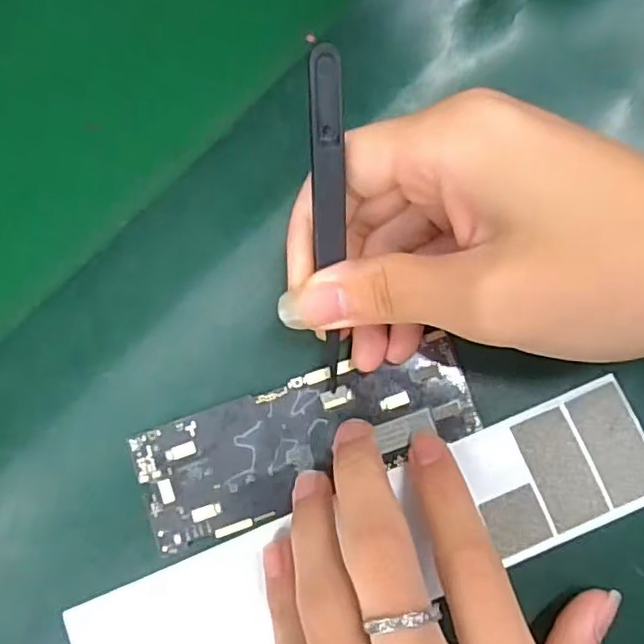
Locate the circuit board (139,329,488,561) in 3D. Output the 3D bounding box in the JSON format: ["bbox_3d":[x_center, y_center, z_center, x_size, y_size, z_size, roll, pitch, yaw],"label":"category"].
[{"bbox_3d":[-0.006,0.043,0.227,0.124,0.004,0.044,-21,83,0],"label":"circuit board"}]

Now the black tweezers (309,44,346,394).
[{"bbox_3d":[0.003,-0.027,0.197,0.009,0.008,0.112,0,119,2],"label":"black tweezers"}]

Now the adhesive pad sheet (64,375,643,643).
[{"bbox_3d":[0.016,0.084,0.221,0.216,0.006,0.047,-24,83,1],"label":"adhesive pad sheet"}]

